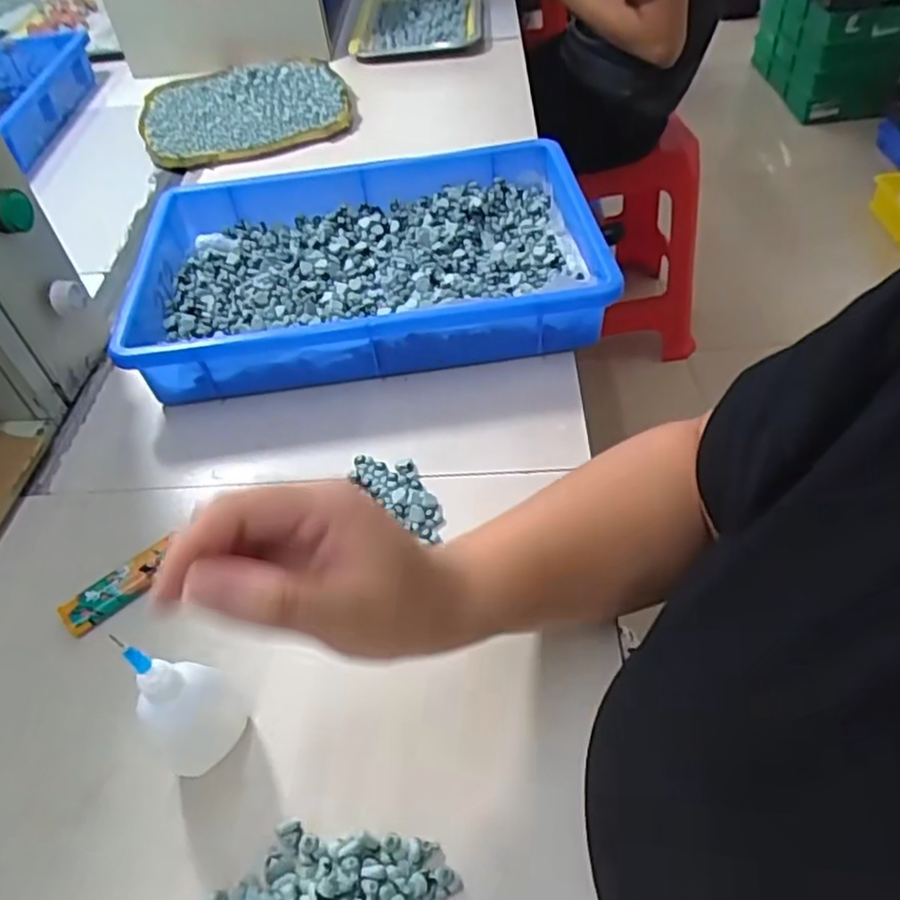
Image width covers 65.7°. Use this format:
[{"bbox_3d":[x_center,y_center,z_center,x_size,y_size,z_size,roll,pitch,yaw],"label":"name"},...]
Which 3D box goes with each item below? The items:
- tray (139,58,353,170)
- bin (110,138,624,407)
[{"bbox_3d":[-0.263,-0.438,0.886,0.247,0.020,0.261,-17,48,-9],"label":"tray"},{"bbox_3d":[-0.068,-0.154,0.582,0.353,0.063,0.238,-8,47,0],"label":"bin"}]

